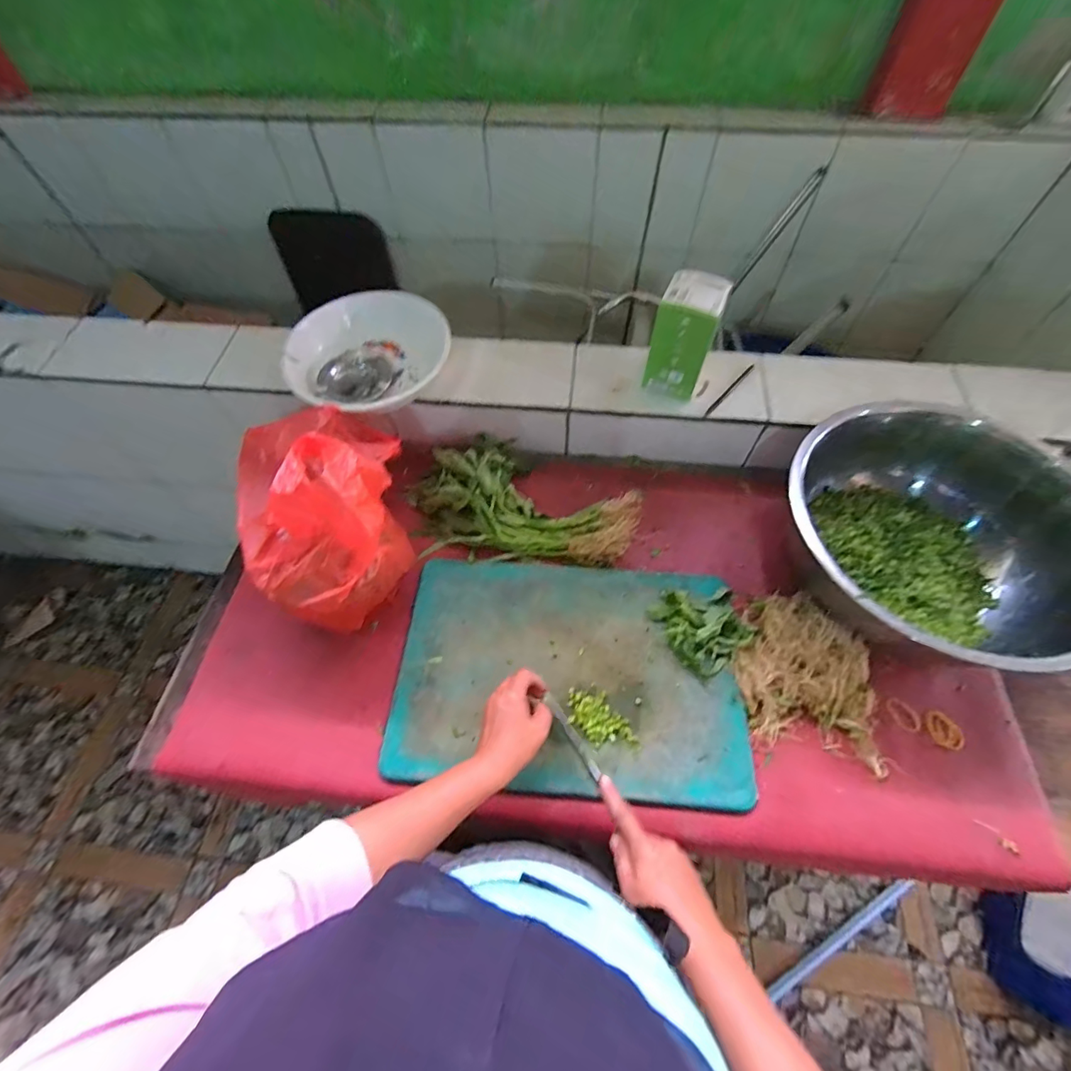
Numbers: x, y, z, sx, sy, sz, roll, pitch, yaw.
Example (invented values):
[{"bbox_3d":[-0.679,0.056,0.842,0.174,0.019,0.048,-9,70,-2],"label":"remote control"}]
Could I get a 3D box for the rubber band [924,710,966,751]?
[{"bbox_3d":[0.501,0.239,0.596,0.033,0.006,0.045,-18,62,-9],"label":"rubber band"}]

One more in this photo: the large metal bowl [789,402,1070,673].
[{"bbox_3d":[0.500,0.016,0.627,0.360,0.157,0.293,28,65,16],"label":"large metal bowl"}]

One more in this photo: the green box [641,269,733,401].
[{"bbox_3d":[0.218,-0.285,0.711,0.081,0.156,0.078,21,63,13],"label":"green box"}]

